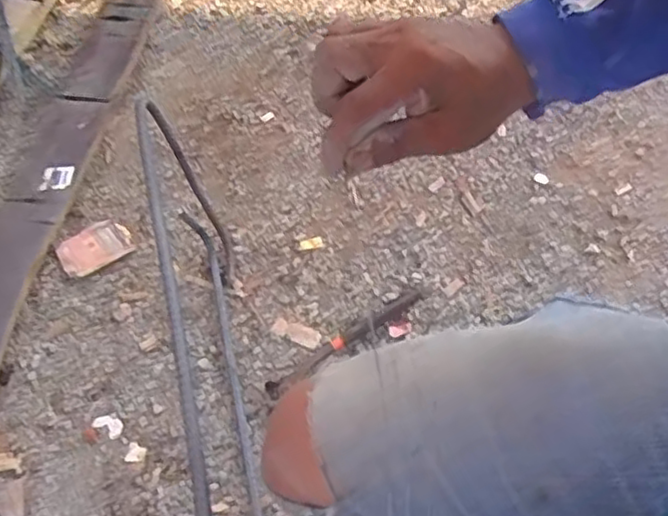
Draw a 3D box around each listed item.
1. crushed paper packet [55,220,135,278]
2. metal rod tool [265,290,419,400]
[{"bbox_3d":[-0.308,-0.016,0.883,0.090,0.013,0.064,-34,63,-23],"label":"crushed paper packet"},{"bbox_3d":[0.012,0.095,0.796,0.215,0.013,0.022,-33,59,-19],"label":"metal rod tool"}]

